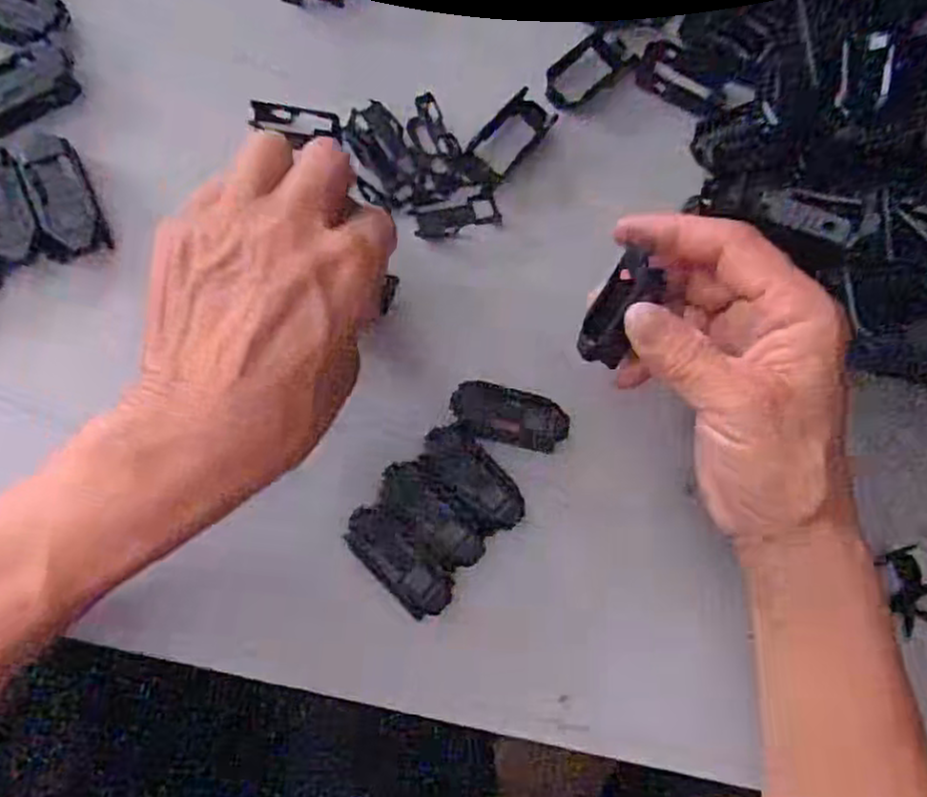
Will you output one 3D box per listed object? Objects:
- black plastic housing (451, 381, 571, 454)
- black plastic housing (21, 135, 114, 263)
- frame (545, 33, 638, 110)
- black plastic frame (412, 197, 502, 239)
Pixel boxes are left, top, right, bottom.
[{"bbox_3d":[0.019,0.008,0.321,0.049,0.015,0.023,13,77,-8],"label":"black plastic housing"},{"bbox_3d":[-0.159,-0.080,0.297,0.023,0.009,0.048,-18,83,-14],"label":"black plastic housing"},{"bbox_3d":[0.061,-0.158,0.362,0.025,0.005,0.052,45,74,0],"label":"frame"},{"bbox_3d":[-0.002,-0.081,0.337,0.039,0.004,0.013,-15,82,-13],"label":"black plastic frame"}]

